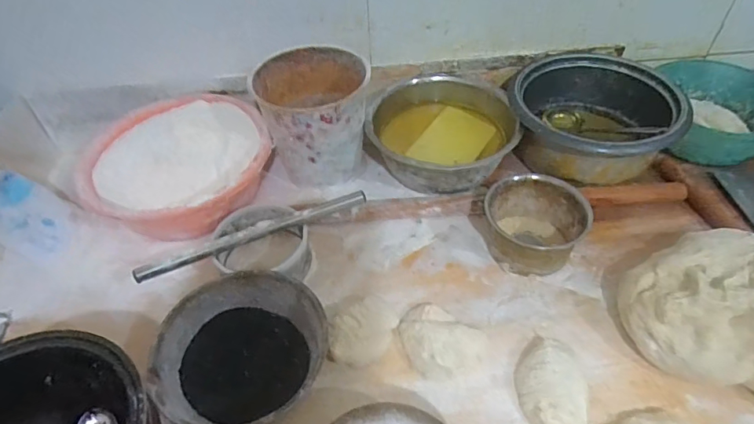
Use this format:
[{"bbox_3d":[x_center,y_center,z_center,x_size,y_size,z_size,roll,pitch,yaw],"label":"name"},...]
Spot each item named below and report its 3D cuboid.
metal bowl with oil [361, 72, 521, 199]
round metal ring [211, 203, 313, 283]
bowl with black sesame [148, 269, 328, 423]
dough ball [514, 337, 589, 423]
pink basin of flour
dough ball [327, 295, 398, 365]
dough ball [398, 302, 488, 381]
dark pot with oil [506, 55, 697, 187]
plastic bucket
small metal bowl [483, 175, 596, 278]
[{"bbox_3d":[0.106,-0.116,0.776,0.235,0.104,0.192,-4,48,0],"label":"metal bowl with oil"},{"bbox_3d":[-0.154,0.039,0.662,0.125,0.073,0.114,-2,48,2],"label":"round metal ring"},{"bbox_3d":[-0.153,0.165,0.568,0.190,0.063,0.184,-31,53,-22],"label":"bowl with black sesame"},{"bbox_3d":[0.194,0.187,0.533,0.077,0.033,0.109,10,49,12],"label":"dough ball"},{"bbox_3d":[-0.292,-0.056,0.742,0.260,0.104,0.250,-2,48,2],"label":"pink basin of flour"},{"bbox_3d":[-0.015,0.139,0.591,0.075,0.041,0.094,2,48,6],"label":"dough ball"},{"bbox_3d":[0.075,0.153,0.582,0.104,0.036,0.085,19,52,20],"label":"dough ball"},{"bbox_3d":[0.330,-0.147,0.761,0.233,0.106,0.223,-2,48,2],"label":"dark pot with oil"},{"bbox_3d":[-0.093,-0.139,0.754,0.165,0.167,0.161,-10,48,-6],"label":"plastic bucket"},{"bbox_3d":[0.211,0.015,0.656,0.123,0.089,0.116,-2,48,2],"label":"small metal bowl"}]

